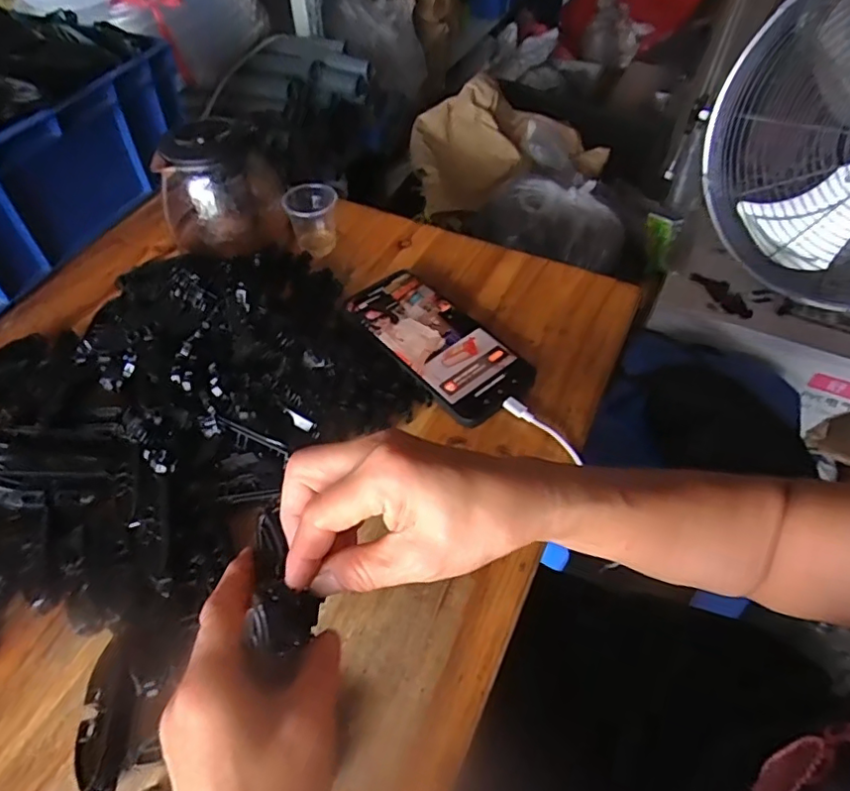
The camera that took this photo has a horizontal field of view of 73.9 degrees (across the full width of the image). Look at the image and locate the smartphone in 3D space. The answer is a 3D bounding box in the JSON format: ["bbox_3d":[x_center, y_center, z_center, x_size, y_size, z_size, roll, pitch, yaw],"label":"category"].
[{"bbox_3d":[0.009,-0.047,0.460,0.078,0.016,0.164,-32,57,-22],"label":"smartphone"}]

